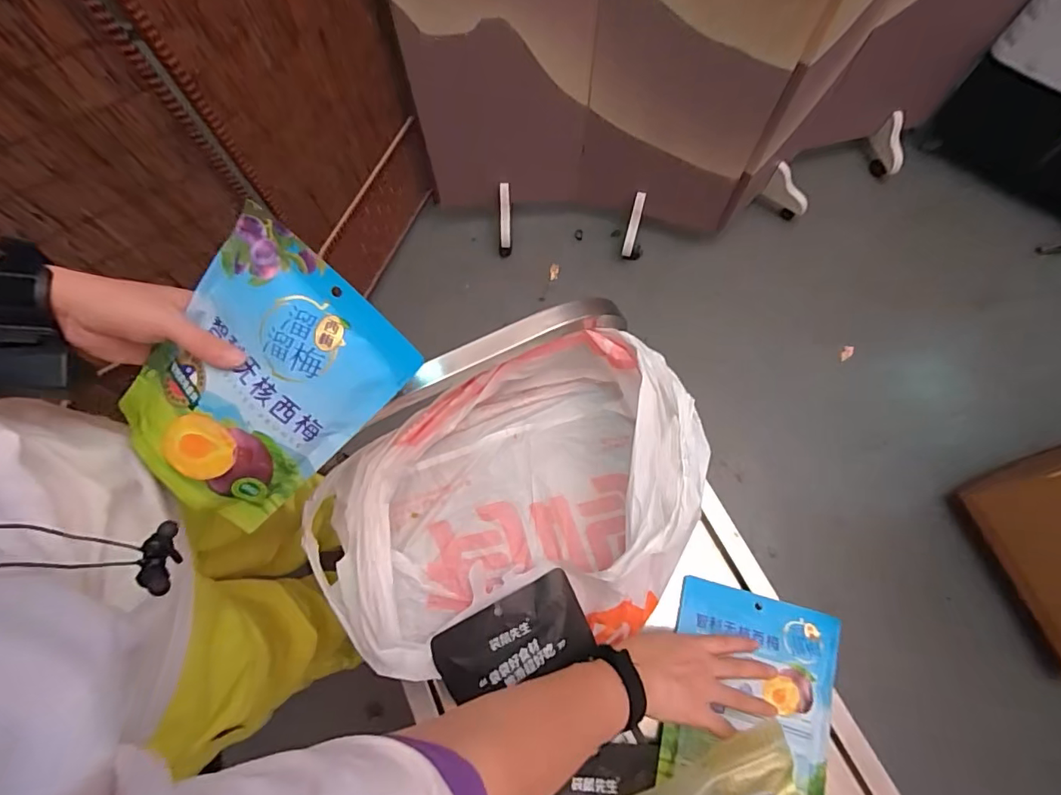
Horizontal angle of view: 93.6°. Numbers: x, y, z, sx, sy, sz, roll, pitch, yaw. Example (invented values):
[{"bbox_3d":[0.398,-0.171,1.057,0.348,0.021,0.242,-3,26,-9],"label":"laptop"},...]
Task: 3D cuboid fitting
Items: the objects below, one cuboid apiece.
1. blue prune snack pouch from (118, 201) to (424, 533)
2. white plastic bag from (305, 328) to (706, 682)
[{"bbox_3d":[-0.205,-0.010,0.371,0.153,0.021,0.206,45,100,-5],"label":"blue prune snack pouch"},{"bbox_3d":[-0.014,0.118,0.517,0.436,0.137,0.301,-24,72,-7],"label":"white plastic bag"}]

